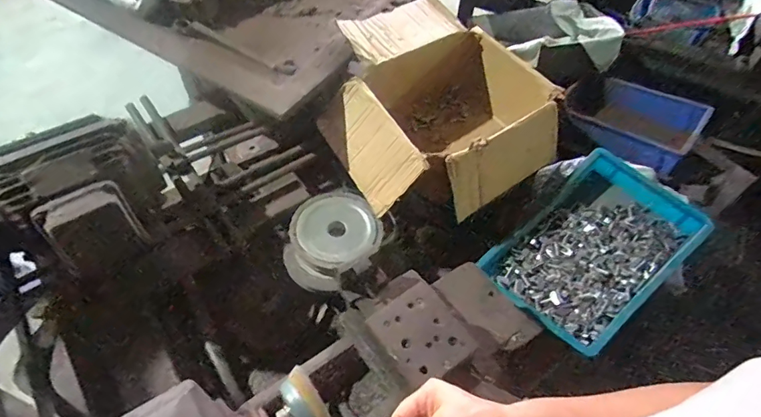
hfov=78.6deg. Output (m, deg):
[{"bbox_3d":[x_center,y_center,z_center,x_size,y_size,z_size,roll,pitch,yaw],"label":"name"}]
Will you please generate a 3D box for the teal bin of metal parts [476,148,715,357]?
[{"bbox_3d":[0.396,0.072,0.871,0.377,0.099,0.254,-34,62,-25],"label":"teal bin of metal parts"}]

